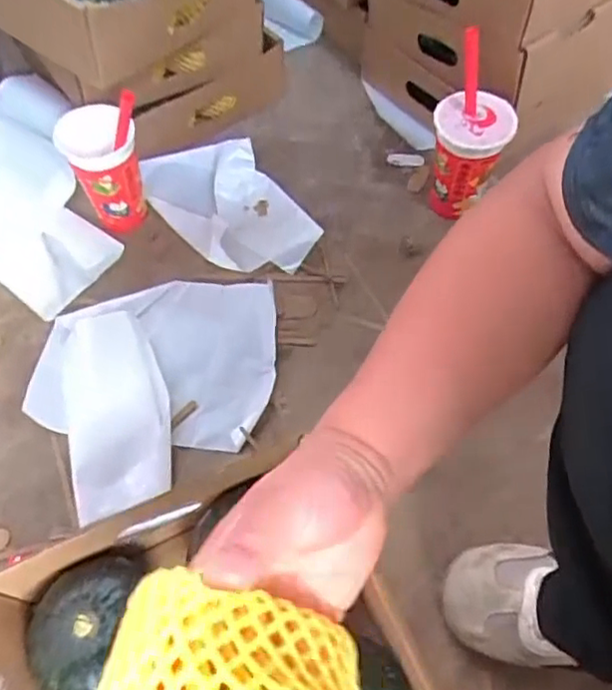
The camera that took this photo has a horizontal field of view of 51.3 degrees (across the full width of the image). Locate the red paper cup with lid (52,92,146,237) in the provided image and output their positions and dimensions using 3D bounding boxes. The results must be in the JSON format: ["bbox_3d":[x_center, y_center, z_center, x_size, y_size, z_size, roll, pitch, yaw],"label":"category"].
[{"bbox_3d":[-0.233,-0.216,0.738,0.082,0.192,0.088,0,60,1],"label":"red paper cup with lid"}]

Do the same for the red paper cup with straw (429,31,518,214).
[{"bbox_3d":[0.187,-0.236,0.712,0.087,0.233,0.080,0,60,1],"label":"red paper cup with straw"}]

